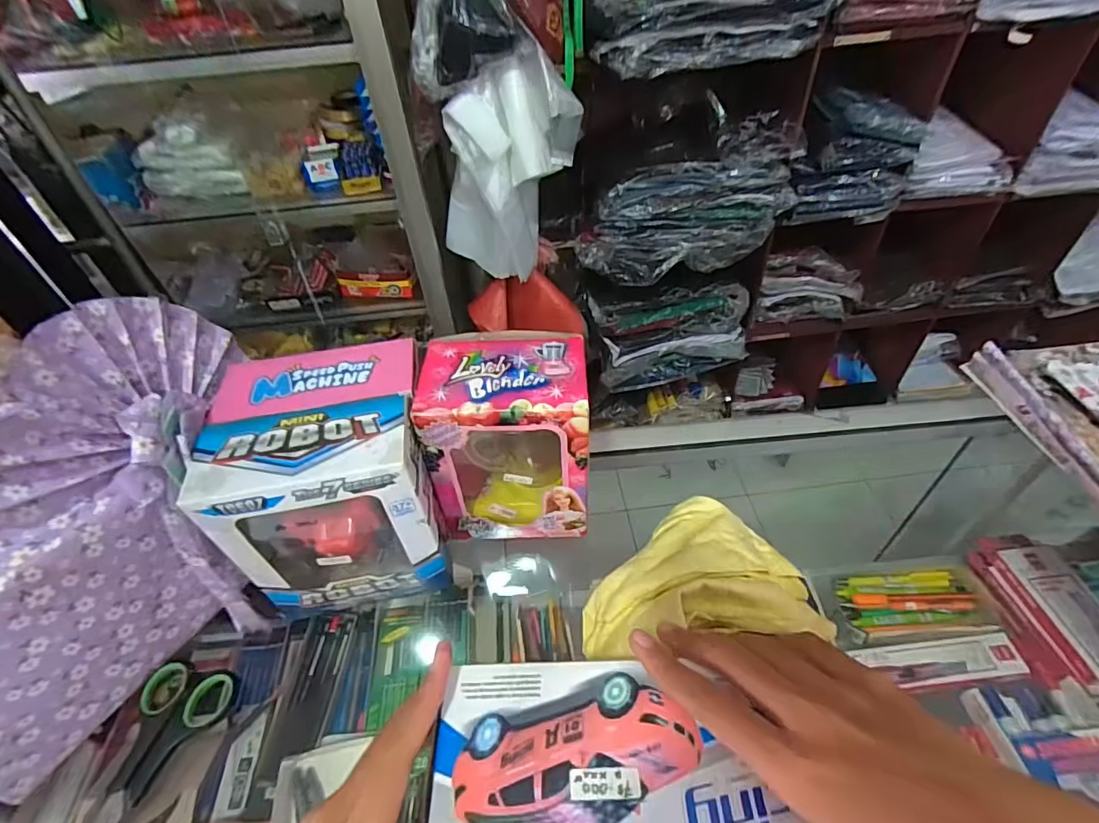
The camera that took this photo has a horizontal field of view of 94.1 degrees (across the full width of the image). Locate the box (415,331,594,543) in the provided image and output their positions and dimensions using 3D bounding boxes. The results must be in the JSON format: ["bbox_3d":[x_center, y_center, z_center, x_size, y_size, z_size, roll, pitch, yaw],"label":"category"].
[{"bbox_3d":[-0.028,0.021,0.379,0.109,0.132,0.091,-2,46,2],"label":"box"}]

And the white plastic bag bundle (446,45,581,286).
[{"bbox_3d":[-0.079,-0.405,0.887,0.196,0.374,0.103,30,52,1],"label":"white plastic bag bundle"}]

